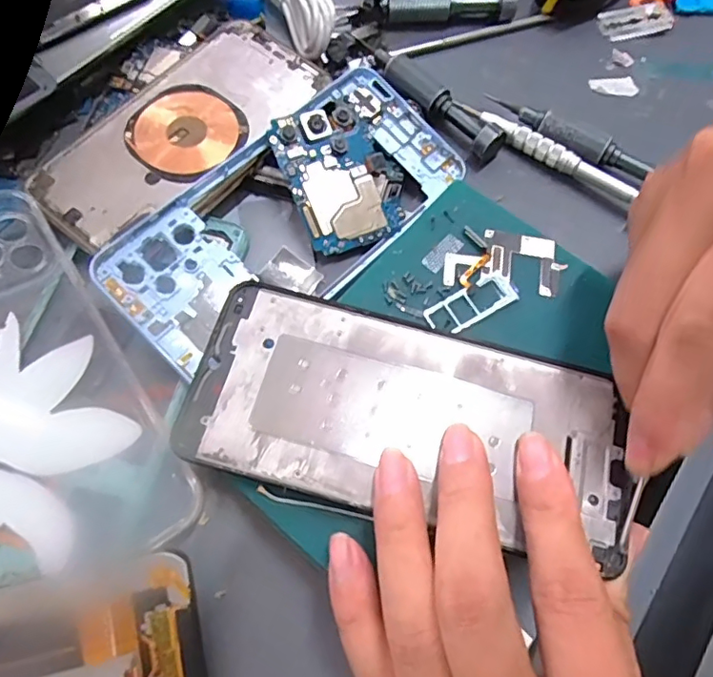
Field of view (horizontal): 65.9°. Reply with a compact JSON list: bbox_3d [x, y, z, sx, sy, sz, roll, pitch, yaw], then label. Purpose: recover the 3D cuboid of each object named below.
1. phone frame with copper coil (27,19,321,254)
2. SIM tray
[{"bbox_3d":[-0.082,-0.098,0.257,0.064,0.011,0.137,36,68,12],"label":"phone frame with copper coil"},{"bbox_3d":[0.048,-0.015,0.227,0.040,0.004,0.016,-27,70,-15],"label":"SIM tray"}]

